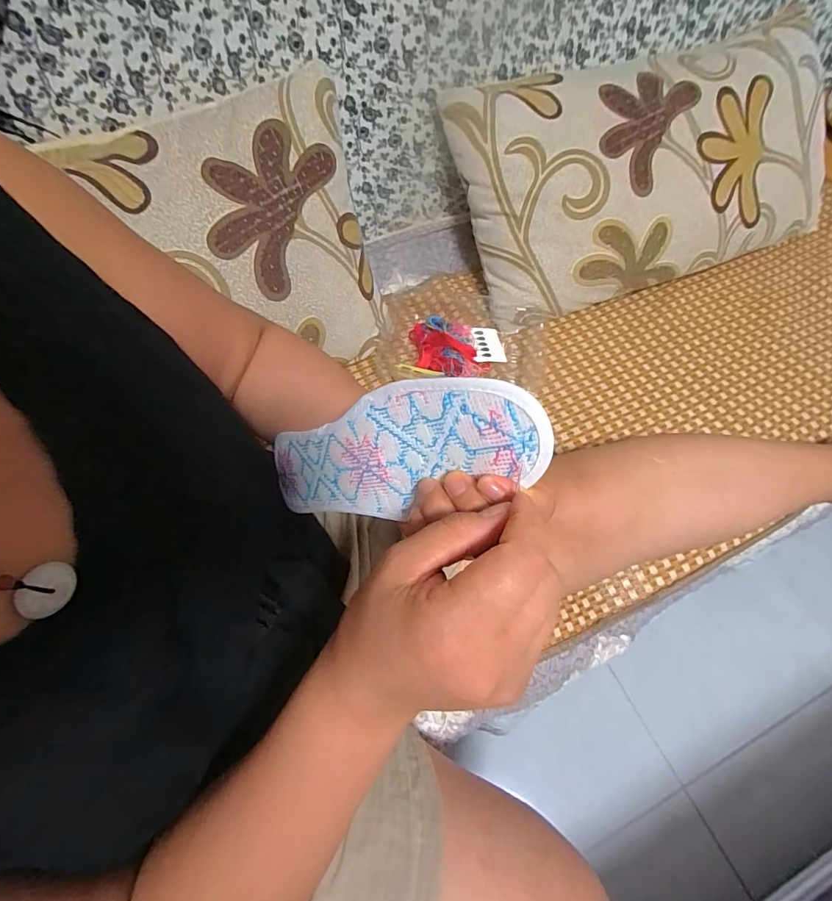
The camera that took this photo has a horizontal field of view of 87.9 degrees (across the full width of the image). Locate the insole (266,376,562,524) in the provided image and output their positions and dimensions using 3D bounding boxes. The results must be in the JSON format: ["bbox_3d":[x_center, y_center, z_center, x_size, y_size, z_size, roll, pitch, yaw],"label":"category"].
[{"bbox_3d":[-0.028,0.007,0.274,0.012,0.234,0.070,-37,104,-45],"label":"insole"}]

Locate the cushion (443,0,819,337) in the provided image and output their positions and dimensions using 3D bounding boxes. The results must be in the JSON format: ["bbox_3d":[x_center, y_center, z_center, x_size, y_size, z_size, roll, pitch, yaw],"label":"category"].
[{"bbox_3d":[0.365,-0.436,0.667,0.607,0.120,0.337,-19,102,-7],"label":"cushion"}]

